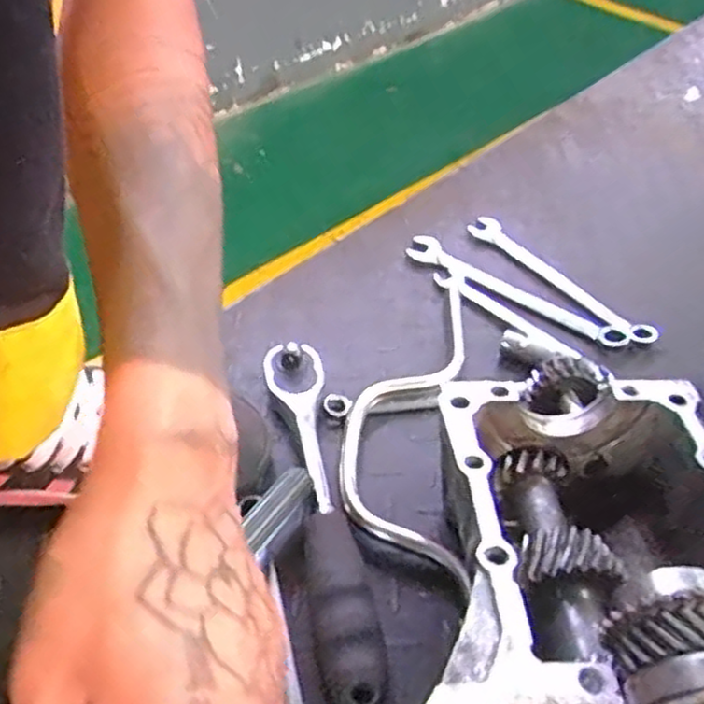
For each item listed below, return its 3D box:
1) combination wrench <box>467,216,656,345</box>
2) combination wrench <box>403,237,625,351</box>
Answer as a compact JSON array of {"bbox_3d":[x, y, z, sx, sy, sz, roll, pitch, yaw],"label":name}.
[{"bbox_3d":[0.175,-0.065,0.607,0.023,0.016,0.195,-28,52,-26],"label":"combination wrench"},{"bbox_3d":[0.132,-0.053,0.588,0.193,0.010,0.029,29,51,25],"label":"combination wrench"}]

